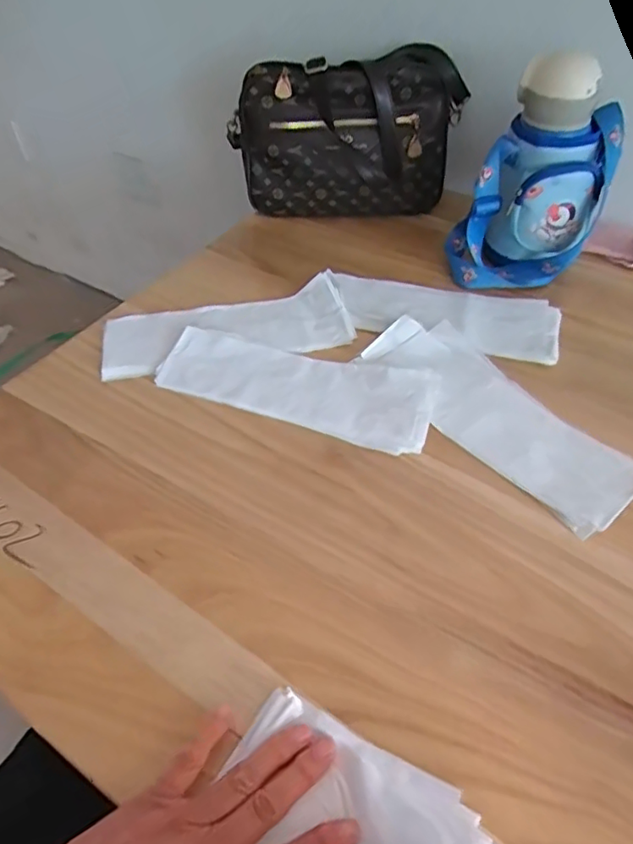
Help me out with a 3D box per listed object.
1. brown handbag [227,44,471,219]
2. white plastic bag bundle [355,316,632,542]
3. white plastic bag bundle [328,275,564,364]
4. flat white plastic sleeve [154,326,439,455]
[{"bbox_3d":[0.039,-0.341,0.712,0.272,0.164,0.104,-8,49,-6],"label":"brown handbag"},{"bbox_3d":[0.159,-0.011,0.525,0.098,0.010,0.262,-31,56,-23],"label":"white plastic bag bundle"},{"bbox_3d":[0.135,-0.118,0.609,0.229,0.019,0.097,10,51,10],"label":"white plastic bag bundle"},{"bbox_3d":[-0.021,-0.035,0.546,0.255,0.008,0.091,13,51,11],"label":"flat white plastic sleeve"}]

